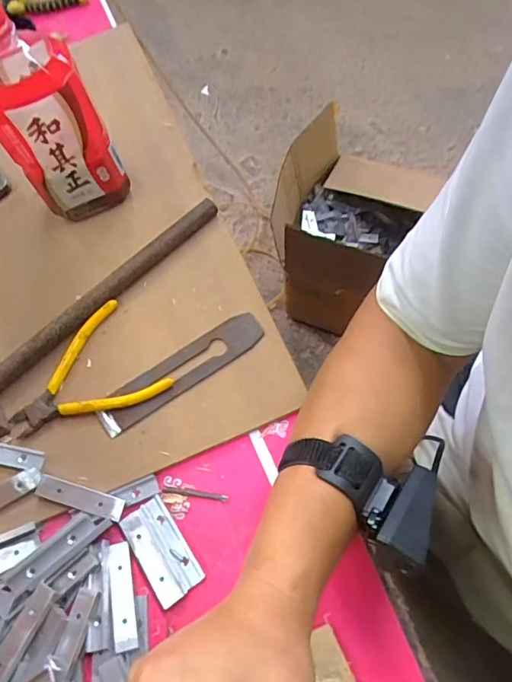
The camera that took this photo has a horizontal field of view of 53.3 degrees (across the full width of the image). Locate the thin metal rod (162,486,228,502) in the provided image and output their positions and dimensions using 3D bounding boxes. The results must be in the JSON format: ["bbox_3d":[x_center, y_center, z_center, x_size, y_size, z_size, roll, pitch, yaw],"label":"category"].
[{"bbox_3d":[-0.053,0.134,0.447,0.057,0.004,0.006,7,67,6],"label":"thin metal rod"}]

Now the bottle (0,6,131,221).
[{"bbox_3d":[-0.203,-0.214,0.496,0.094,0.206,0.088,-33,68,-11],"label":"bottle"}]

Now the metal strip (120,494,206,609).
[{"bbox_3d":[-0.079,0.174,0.427,0.039,0.008,0.080,-34,68,-11],"label":"metal strip"}]

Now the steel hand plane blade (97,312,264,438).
[{"bbox_3d":[-0.072,0.029,0.488,0.173,0.005,0.039,-33,72,-7],"label":"steel hand plane blade"}]

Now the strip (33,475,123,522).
[{"bbox_3d":[-0.153,0.137,0.445,0.076,0.010,0.019,15,68,10],"label":"strip"}]

